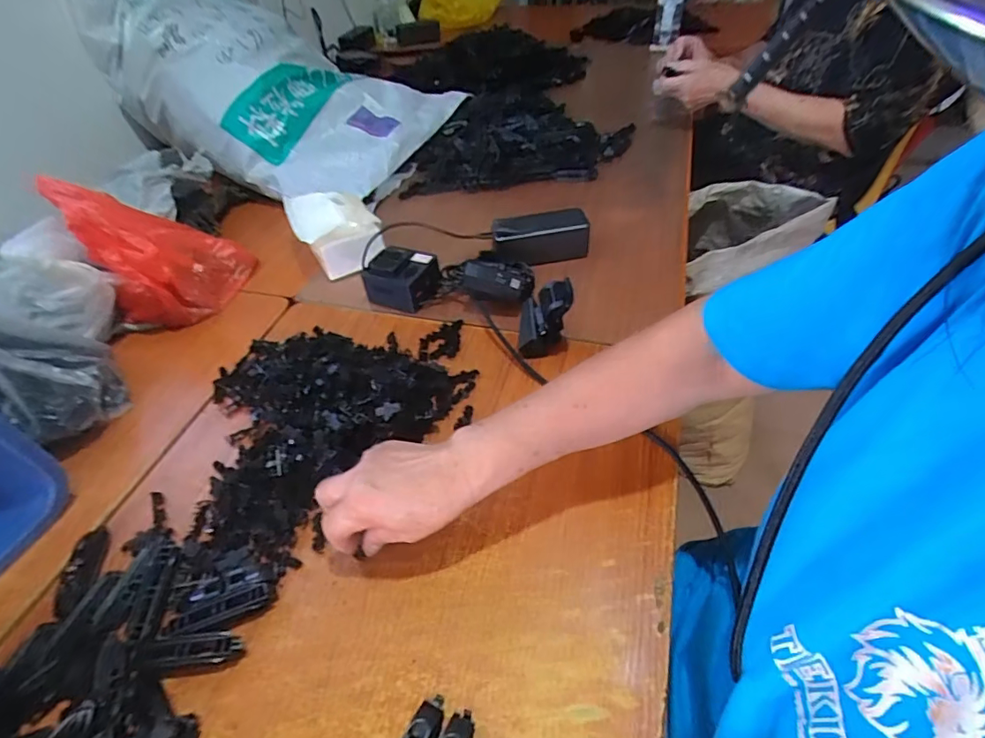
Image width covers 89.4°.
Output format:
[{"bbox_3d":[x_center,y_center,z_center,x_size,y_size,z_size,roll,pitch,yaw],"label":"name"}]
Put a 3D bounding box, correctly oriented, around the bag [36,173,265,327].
[{"bbox_3d":[-0.423,-0.163,0.644,0.166,0.164,0.145,-31,52,-23],"label":"bag"}]

